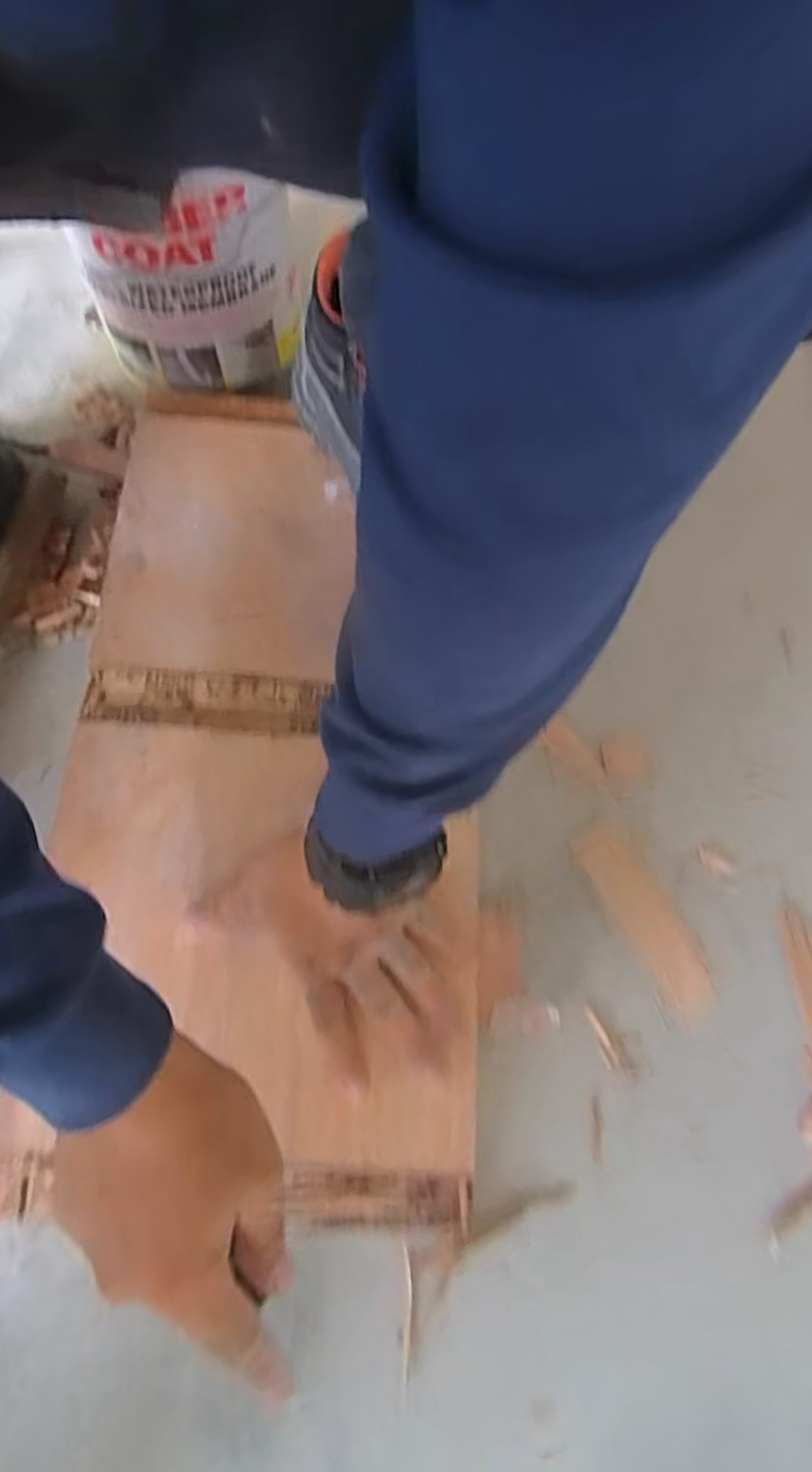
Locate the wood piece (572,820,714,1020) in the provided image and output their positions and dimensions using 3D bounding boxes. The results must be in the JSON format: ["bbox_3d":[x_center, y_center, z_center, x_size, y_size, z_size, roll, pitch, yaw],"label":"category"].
[{"bbox_3d":[0.159,0.120,0.475,0.038,0.004,0.131,-26,74,-10],"label":"wood piece"}]

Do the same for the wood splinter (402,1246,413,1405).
[{"bbox_3d":[0.001,0.327,0.396,0.006,0.004,0.070,1,71,-2],"label":"wood splinter"}]

